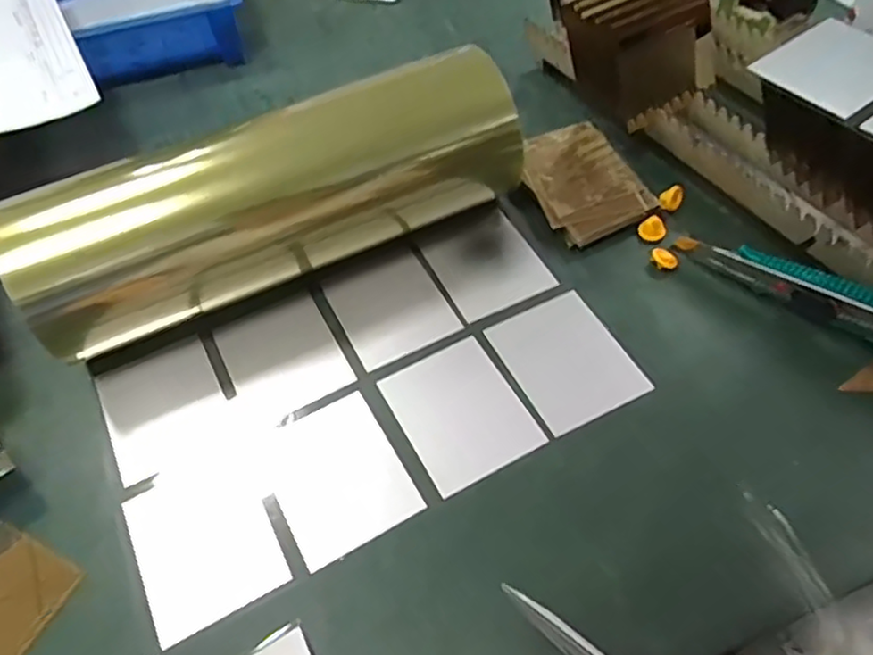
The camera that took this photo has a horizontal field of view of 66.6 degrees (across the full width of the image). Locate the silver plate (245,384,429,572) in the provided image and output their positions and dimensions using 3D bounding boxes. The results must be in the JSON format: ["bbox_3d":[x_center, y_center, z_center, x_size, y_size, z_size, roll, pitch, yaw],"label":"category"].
[{"bbox_3d":[-0.067,0.095,0.437,0.081,0.007,0.102,-27,56,-15],"label":"silver plate"}]

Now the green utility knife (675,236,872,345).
[{"bbox_3d":[0.256,-0.029,0.469,0.173,0.052,0.013,35,63,26],"label":"green utility knife"}]

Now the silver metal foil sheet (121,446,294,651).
[{"bbox_3d":[-0.146,0.133,0.417,0.081,0.006,0.100,-26,56,-14],"label":"silver metal foil sheet"}]

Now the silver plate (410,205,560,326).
[{"bbox_3d":[0.039,-0.054,0.535,0.080,0.006,0.100,-24,56,-13],"label":"silver plate"}]

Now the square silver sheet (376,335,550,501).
[{"bbox_3d":[0.016,0.059,0.461,0.080,0.009,0.100,-26,58,-14],"label":"square silver sheet"}]

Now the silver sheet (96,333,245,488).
[{"bbox_3d":[-0.193,0.057,0.475,0.080,0.004,0.101,-26,56,-14],"label":"silver sheet"}]

